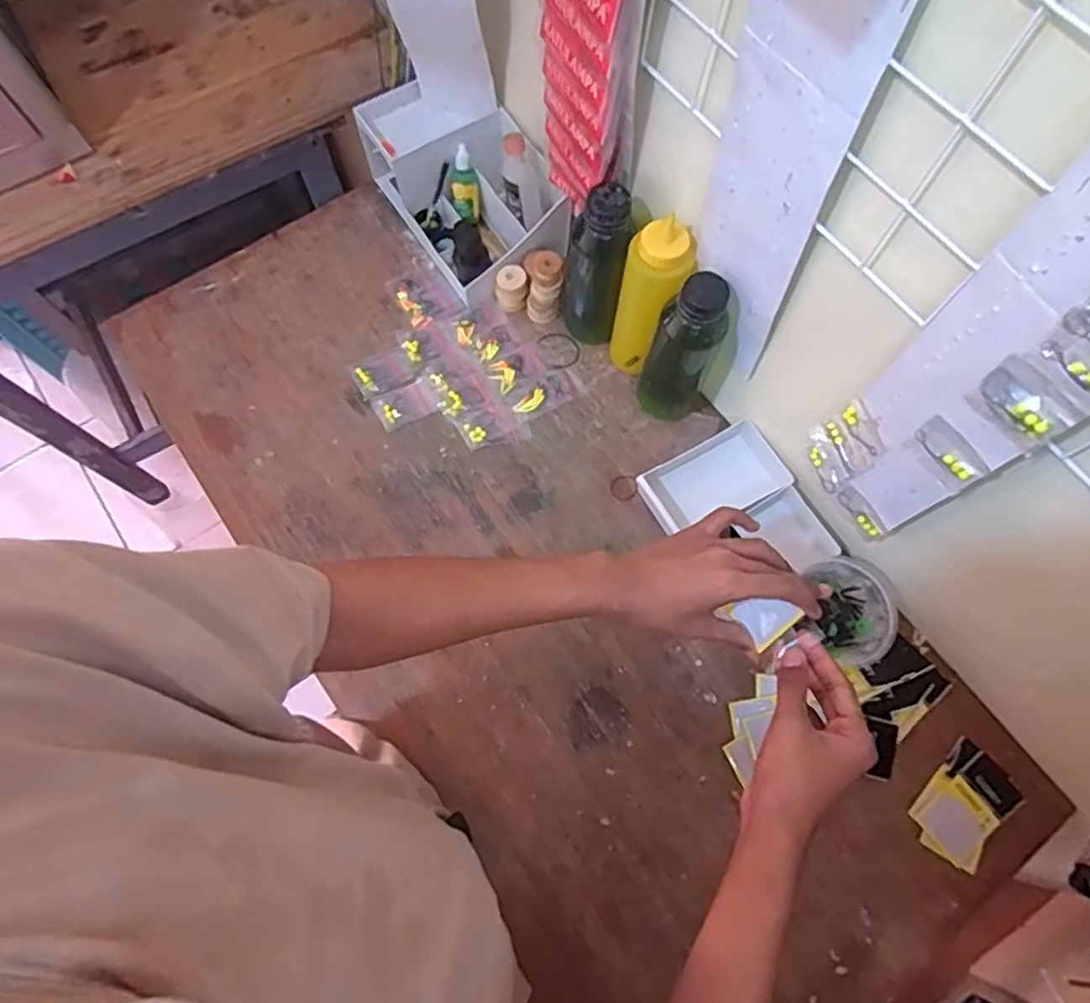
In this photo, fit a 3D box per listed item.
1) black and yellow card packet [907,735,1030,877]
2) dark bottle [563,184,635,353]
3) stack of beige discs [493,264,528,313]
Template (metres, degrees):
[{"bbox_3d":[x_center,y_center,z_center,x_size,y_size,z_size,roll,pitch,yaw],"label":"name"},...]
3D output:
[{"bbox_3d":[0.376,0.272,0.603,0.098,0.008,0.066,-42,77,-11],"label":"black and yellow card packet"},{"bbox_3d":[0.051,-0.224,0.675,0.053,0.186,0.058,0,73,0],"label":"dark bottle"},{"bbox_3d":[-0.038,-0.238,0.751,0.036,0.041,0.031,-10,73,-3],"label":"stack of beige discs"}]

